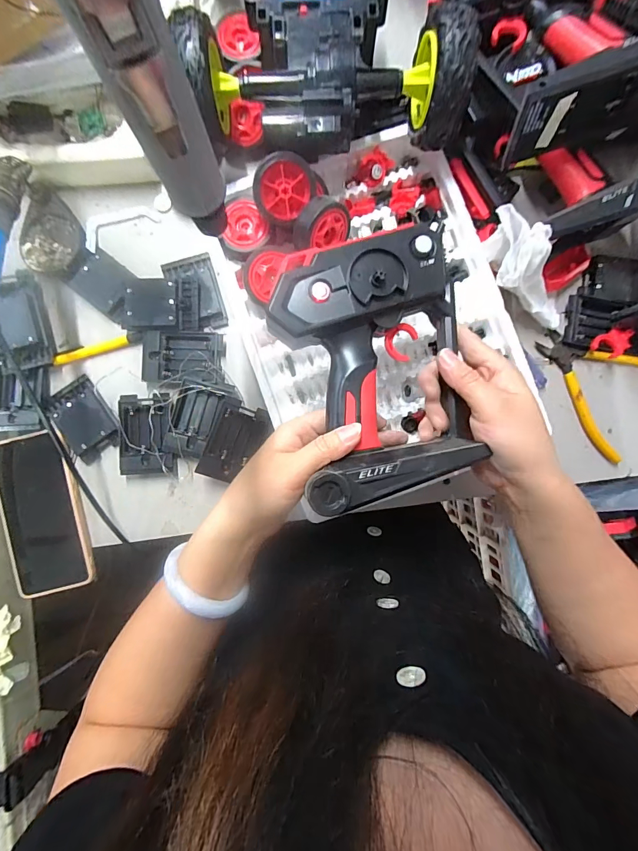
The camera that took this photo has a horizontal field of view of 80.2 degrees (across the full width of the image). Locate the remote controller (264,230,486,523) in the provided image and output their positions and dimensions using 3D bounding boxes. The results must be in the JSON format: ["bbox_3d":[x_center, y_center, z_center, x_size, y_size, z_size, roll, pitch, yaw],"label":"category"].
[{"bbox_3d":[0.040,-0.045,0.283,0.141,0.052,0.182,-12,86,-1],"label":"remote controller"}]

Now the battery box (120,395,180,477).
[{"bbox_3d":[-0.180,0.009,0.397,0.055,0.016,0.081,-5,86,0],"label":"battery box"}]

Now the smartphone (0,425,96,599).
[{"bbox_3d":[-0.284,0.089,0.388,0.080,0.008,0.160,-12,86,-1],"label":"smartphone"}]

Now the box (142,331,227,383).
[{"bbox_3d":[-0.143,-0.072,0.397,0.082,0.014,0.053,1,86,0],"label":"box"}]

